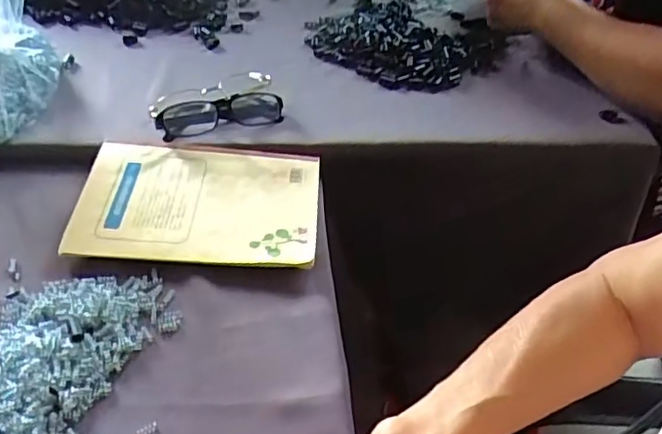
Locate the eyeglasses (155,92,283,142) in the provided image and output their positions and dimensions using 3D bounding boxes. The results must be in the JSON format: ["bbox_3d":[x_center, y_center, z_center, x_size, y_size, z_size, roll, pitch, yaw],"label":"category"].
[{"bbox_3d":[-0.111,-0.108,0.593,0.127,0.024,0.042,-15,47,-19],"label":"eyeglasses"}]

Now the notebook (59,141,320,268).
[{"bbox_3d":[-0.114,-0.014,0.523,0.202,0.019,0.142,3,44,-2],"label":"notebook"}]

